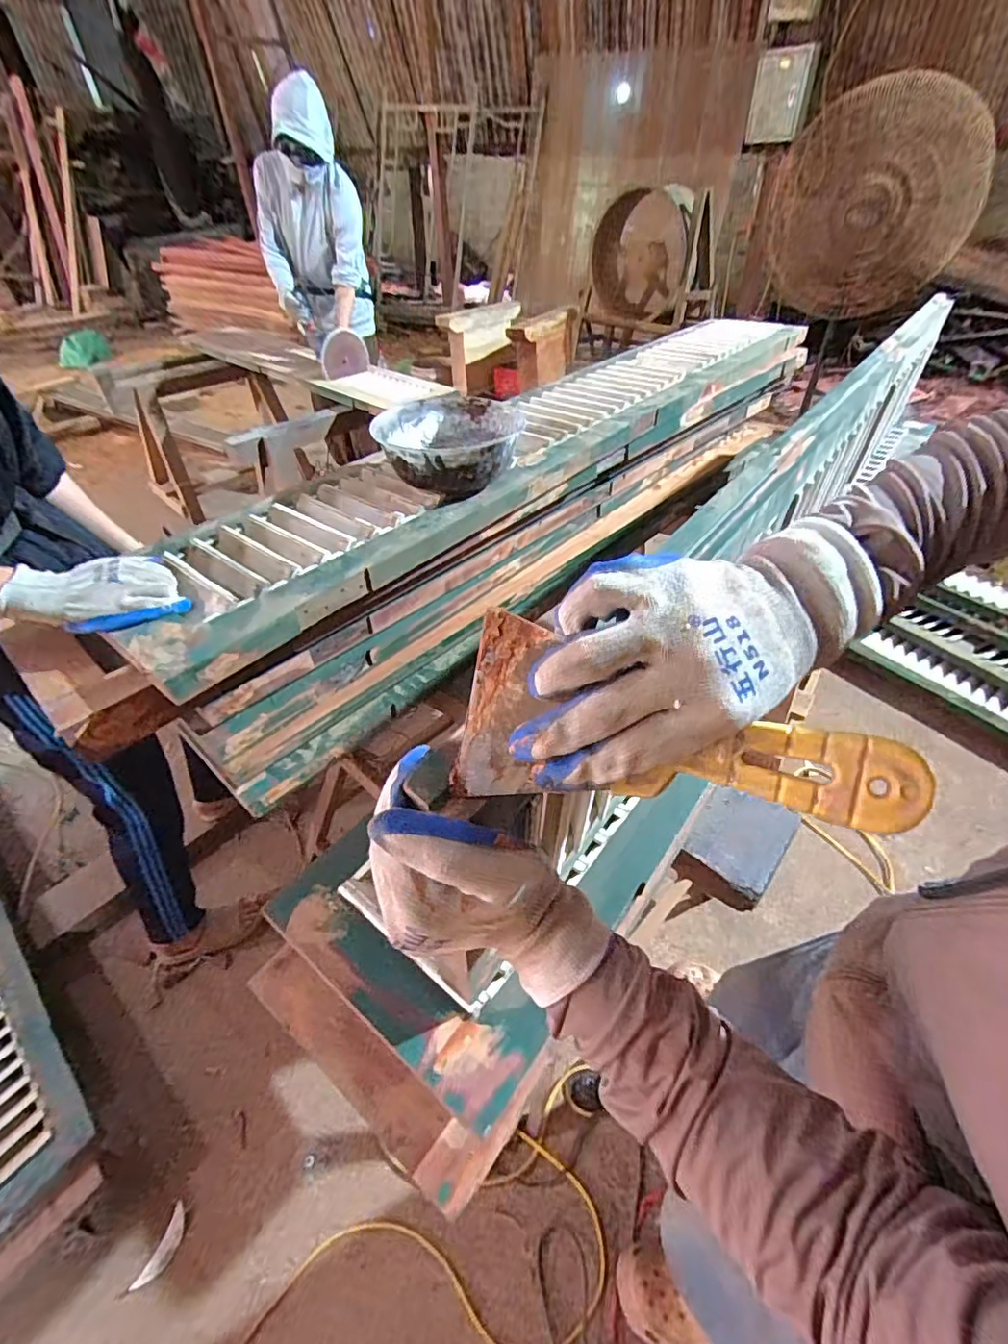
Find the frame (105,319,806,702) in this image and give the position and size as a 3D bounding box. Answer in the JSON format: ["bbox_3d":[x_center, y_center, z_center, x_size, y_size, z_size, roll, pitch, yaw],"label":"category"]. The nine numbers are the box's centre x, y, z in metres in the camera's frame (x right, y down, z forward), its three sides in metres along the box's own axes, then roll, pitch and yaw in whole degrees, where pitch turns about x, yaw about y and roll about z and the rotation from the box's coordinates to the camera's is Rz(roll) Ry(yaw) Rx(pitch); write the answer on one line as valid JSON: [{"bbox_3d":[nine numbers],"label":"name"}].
[{"bbox_3d":[0.146,-0.515,1.080,0.274,0.033,1.692,29,49,26],"label":"frame"}]

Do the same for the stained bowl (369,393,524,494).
[{"bbox_3d":[-0.074,-0.322,0.812,0.195,0.094,0.195,-1,44,1],"label":"stained bowl"}]

